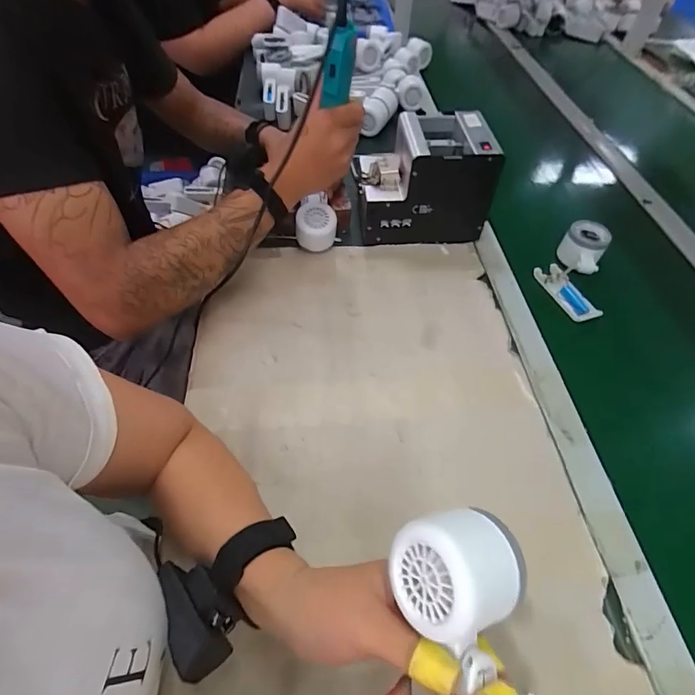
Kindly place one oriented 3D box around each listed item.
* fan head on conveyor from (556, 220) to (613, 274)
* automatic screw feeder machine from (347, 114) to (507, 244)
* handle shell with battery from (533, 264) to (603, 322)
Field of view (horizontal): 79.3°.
[{"bbox_3d":[0.352,-0.151,0.627,0.058,0.045,0.069,25,54,14],"label":"fan head on conveyor"},{"bbox_3d":[0.113,-0.248,0.634,0.179,0.159,0.119,2,52,-3],"label":"automatic screw feeder machine"},{"bbox_3d":[0.314,-0.080,0.604,0.038,0.014,0.107,-13,55,-14],"label":"handle shell with battery"}]

